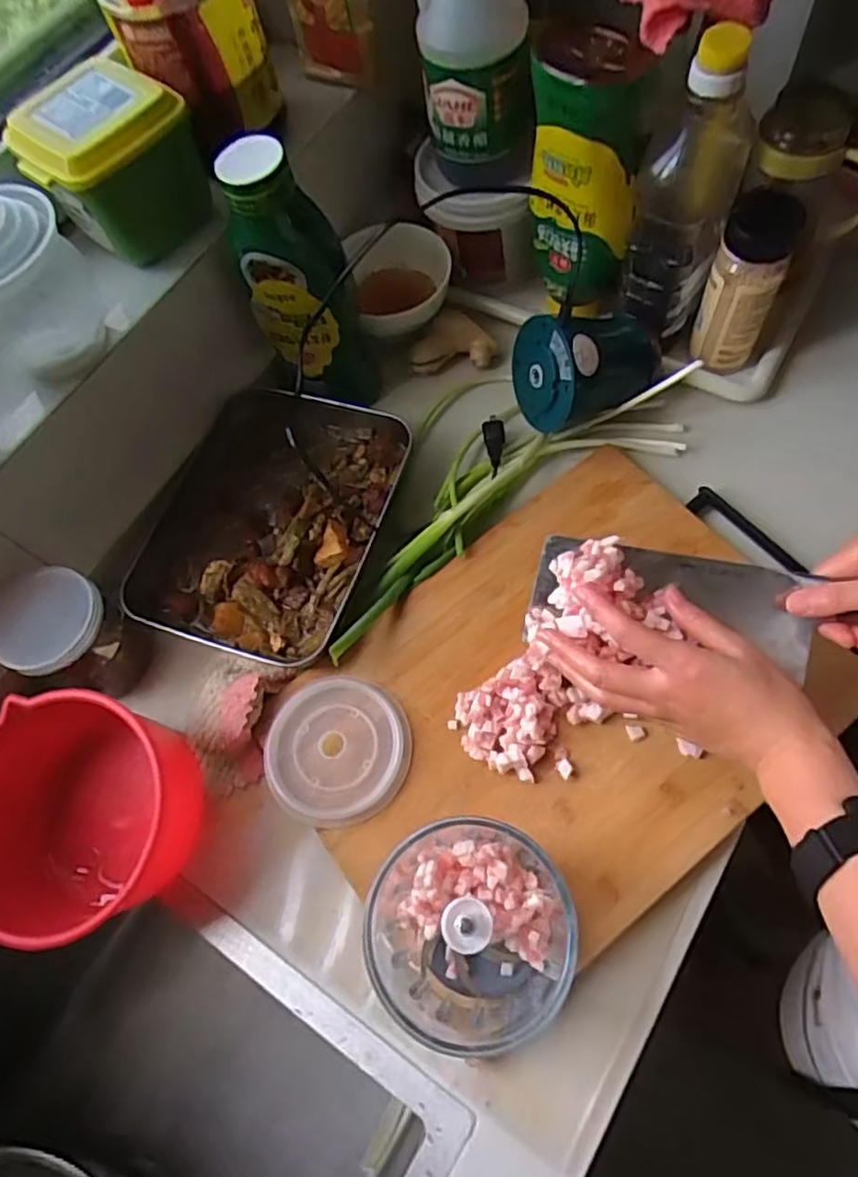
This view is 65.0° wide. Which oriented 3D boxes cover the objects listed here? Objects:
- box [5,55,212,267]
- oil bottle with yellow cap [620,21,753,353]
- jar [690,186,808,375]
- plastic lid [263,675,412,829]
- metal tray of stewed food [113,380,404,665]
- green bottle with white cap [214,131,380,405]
[{"bbox_3d":[-0.247,-0.334,0.532,0.113,0.089,0.107,-39,66,-10],"label":"box"},{"bbox_3d":[0.215,-0.322,0.568,0.080,0.223,0.091,16,69,15],"label":"oil bottle with yellow cap"},{"bbox_3d":[0.275,-0.259,0.587,0.058,0.160,0.047,-15,65,1],"label":"jar"},{"bbox_3d":[-0.071,0.125,0.525,0.110,0.008,0.111,-3,66,7],"label":"plastic lid"},{"bbox_3d":[-0.143,-0.059,0.623,0.194,0.055,0.253,11,68,13],"label":"metal tray of stewed food"},{"bbox_3d":[-0.106,-0.252,0.575,0.089,0.222,0.079,-21,65,-1],"label":"green bottle with white cap"}]

